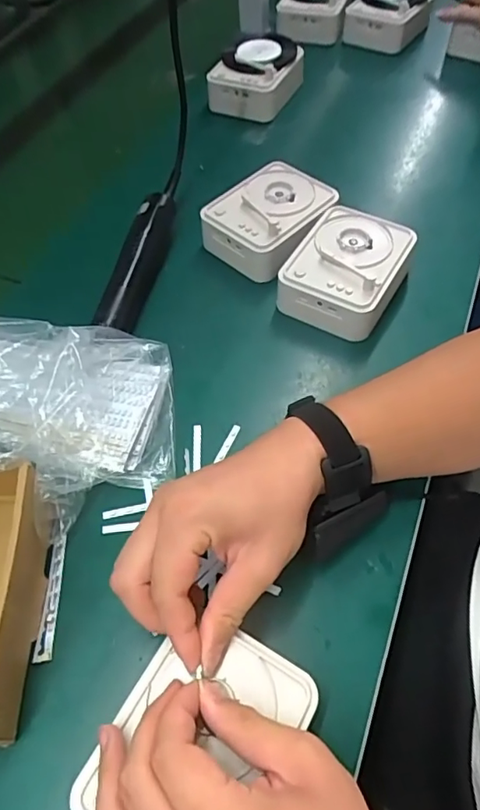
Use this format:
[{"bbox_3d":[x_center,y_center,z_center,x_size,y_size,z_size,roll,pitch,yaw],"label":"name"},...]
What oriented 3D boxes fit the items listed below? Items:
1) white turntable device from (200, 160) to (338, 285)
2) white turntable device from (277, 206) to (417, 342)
[{"bbox_3d":[0.035,-0.195,0.577,0.101,0.056,0.124,36,65,25],"label":"white turntable device"},{"bbox_3d":[0.108,-0.129,0.530,0.101,0.056,0.124,27,61,18],"label":"white turntable device"}]

